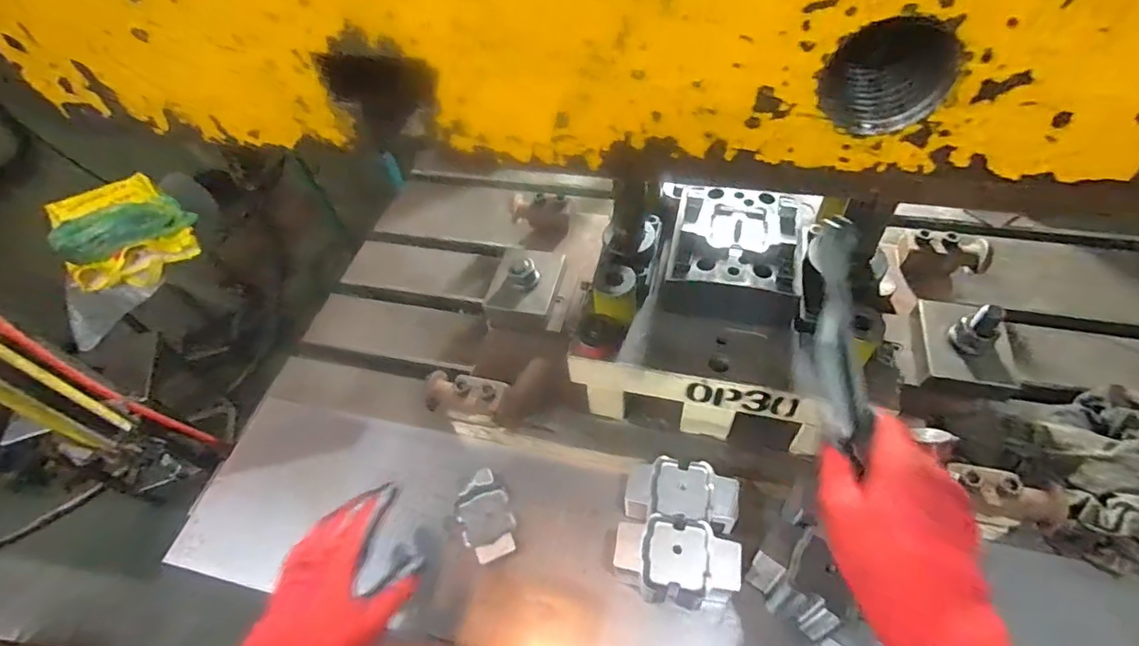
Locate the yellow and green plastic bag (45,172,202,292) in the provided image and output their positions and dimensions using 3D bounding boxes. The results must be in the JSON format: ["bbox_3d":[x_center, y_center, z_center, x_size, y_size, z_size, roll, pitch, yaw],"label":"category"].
[{"bbox_3d":[-1.267,-0.256,1.526,0.298,0.182,0.326,33,62,27],"label":"yellow and green plastic bag"}]

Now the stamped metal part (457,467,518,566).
[{"bbox_3d":[-0.088,0.201,0.556,0.054,0.018,0.090,-19,53,-9],"label":"stamped metal part"}]

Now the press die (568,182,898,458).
[{"bbox_3d":[0.173,-0.025,0.547,0.281,0.194,0.227,12,55,14],"label":"press die"}]

